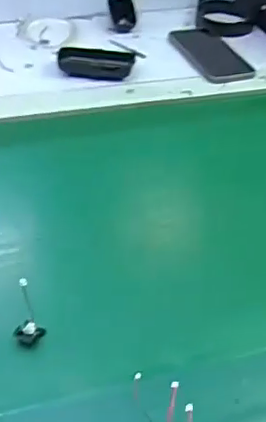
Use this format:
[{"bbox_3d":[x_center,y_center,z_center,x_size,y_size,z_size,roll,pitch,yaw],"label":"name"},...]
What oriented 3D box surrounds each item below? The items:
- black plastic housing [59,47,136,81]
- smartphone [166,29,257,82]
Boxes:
[{"bbox_3d":[-0.052,-0.216,0.850,0.109,0.025,0.052,-3,43,-9],"label":"black plastic housing"},{"bbox_3d":[0.123,-0.248,0.917,0.085,0.009,0.165,-13,46,-18],"label":"smartphone"}]

